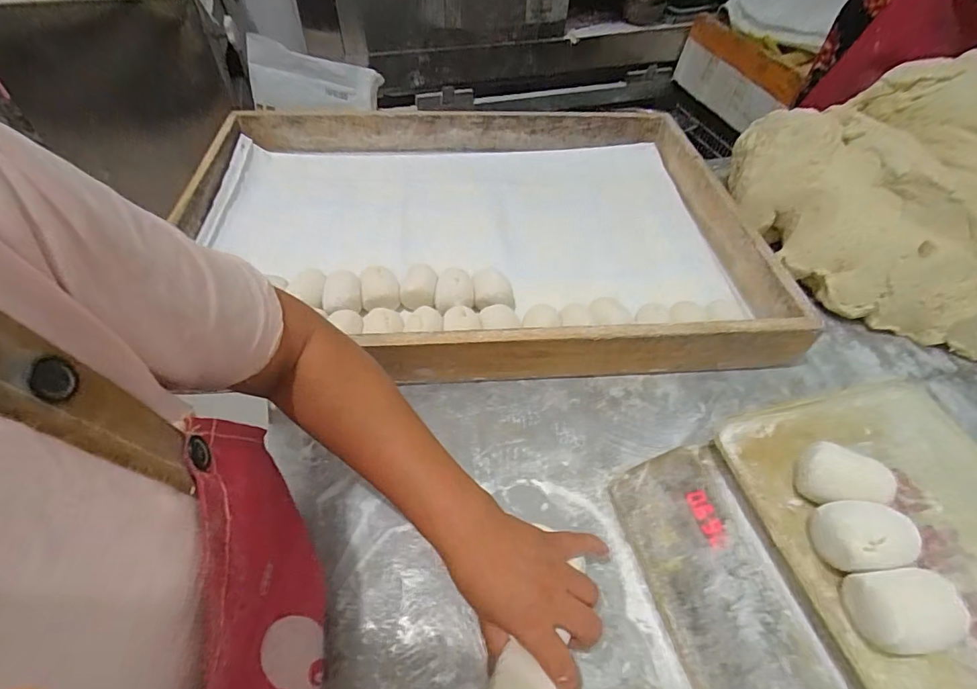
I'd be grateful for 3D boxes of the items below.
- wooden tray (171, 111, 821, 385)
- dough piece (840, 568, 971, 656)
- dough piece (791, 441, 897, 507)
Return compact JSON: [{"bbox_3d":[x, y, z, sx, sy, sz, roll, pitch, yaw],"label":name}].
[{"bbox_3d":[-0.029,-0.197,0.694,0.799,0.078,0.572,-2,51,-6],"label":"wooden tray"},{"bbox_3d":[0.272,0.178,0.304,0.057,0.046,0.045,0,50,-3],"label":"dough piece"},{"bbox_3d":[0.275,0.108,0.363,0.050,0.048,0.054,-22,55,-20],"label":"dough piece"}]

